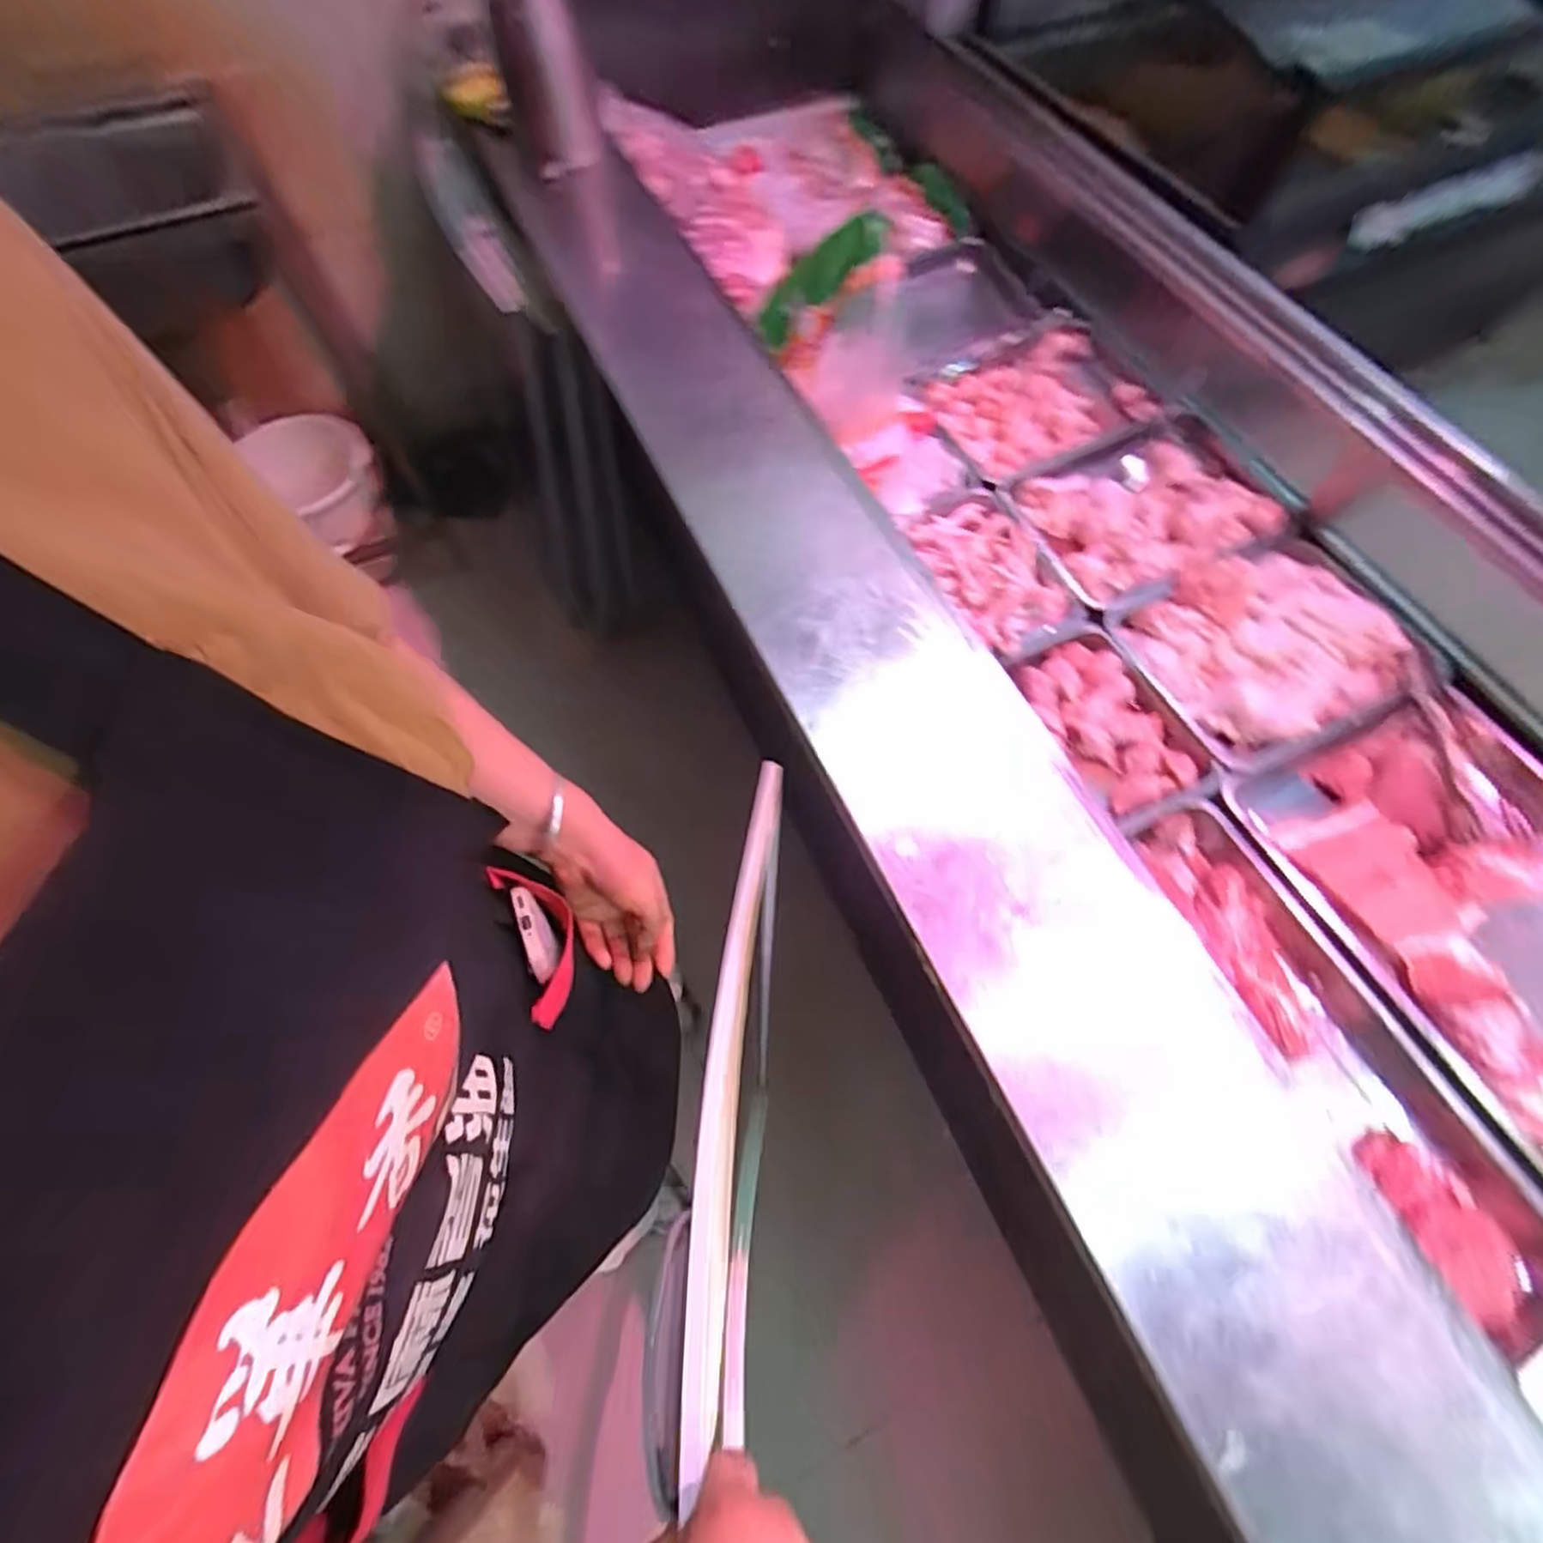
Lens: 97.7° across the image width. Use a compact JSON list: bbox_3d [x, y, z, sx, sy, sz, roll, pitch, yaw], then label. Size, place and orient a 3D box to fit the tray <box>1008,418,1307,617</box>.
[{"bbox_3d":[0.595,-0.417,1.094,0.380,0.071,0.300,-26,67,-9],"label":"tray"}]

